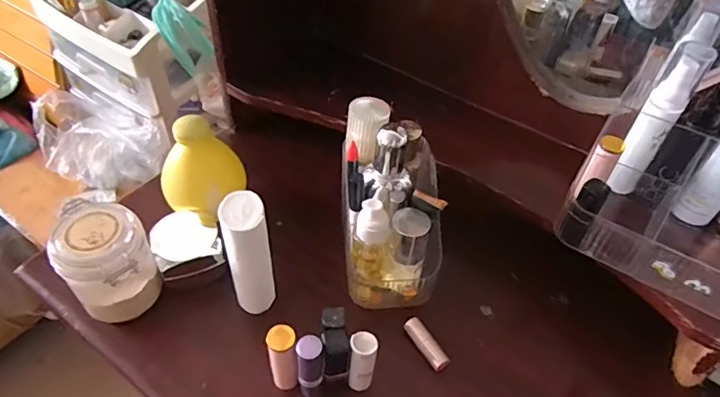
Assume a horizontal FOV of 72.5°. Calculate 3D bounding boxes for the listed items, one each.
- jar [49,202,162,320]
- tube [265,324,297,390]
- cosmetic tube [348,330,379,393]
[{"bbox_3d":[-0.236,0.062,0.461,0.070,0.103,0.082,-34,58,-29],"label":"jar"},{"bbox_3d":[-0.066,0.140,0.423,0.022,0.086,0.023,-8,49,-11],"label":"tube"},{"bbox_3d":[0.002,0.144,0.426,0.022,0.077,0.022,2,48,-2],"label":"cosmetic tube"}]

